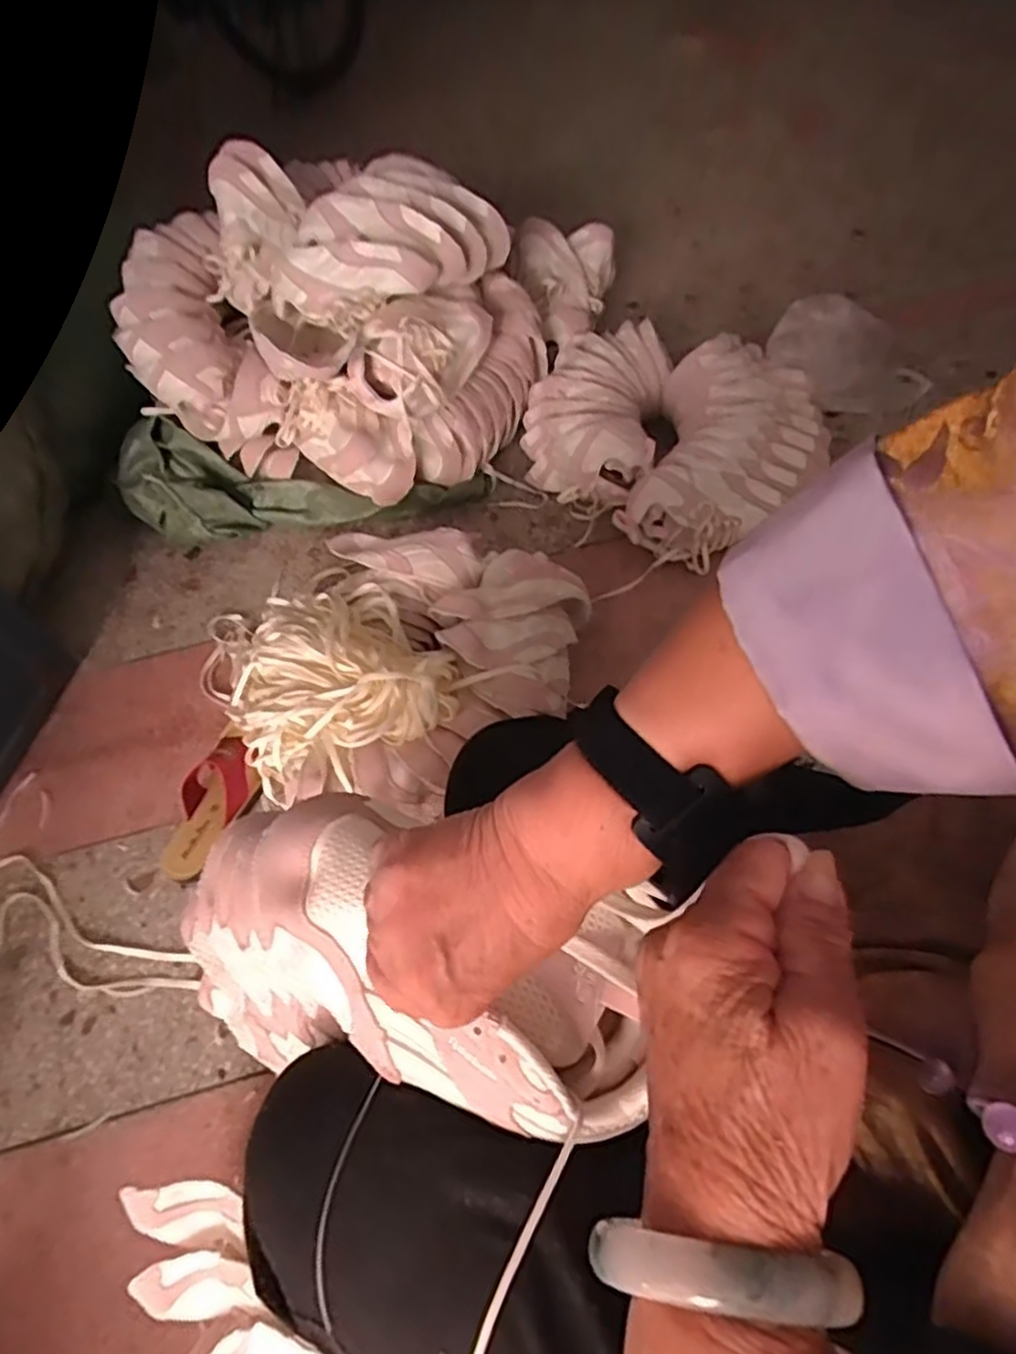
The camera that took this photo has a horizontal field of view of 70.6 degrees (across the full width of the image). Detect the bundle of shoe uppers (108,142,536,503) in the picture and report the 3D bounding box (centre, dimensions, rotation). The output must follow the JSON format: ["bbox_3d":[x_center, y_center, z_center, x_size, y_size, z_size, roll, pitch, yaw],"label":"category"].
[{"bbox_3d":[-0.284,-0.585,1.166,0.561,0.354,0.460,11,57,14],"label":"bundle of shoe uppers"}]

